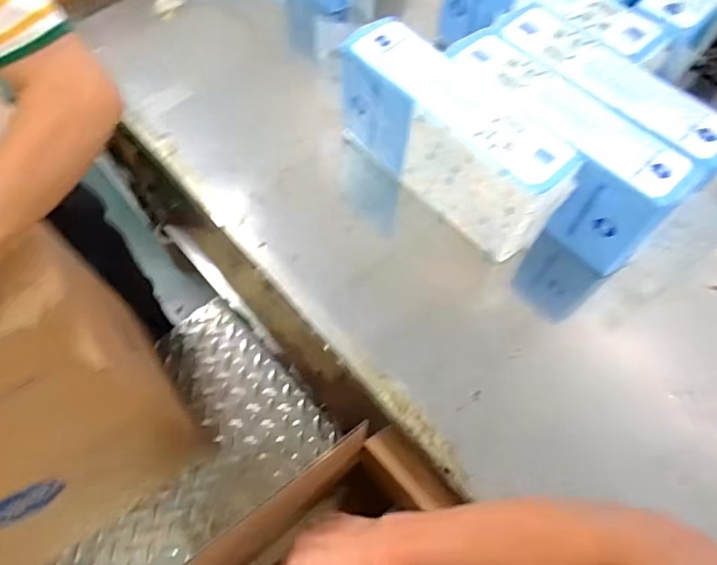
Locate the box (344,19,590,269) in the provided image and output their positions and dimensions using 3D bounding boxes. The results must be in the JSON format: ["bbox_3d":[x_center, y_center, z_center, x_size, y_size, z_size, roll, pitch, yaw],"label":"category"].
[{"bbox_3d":[0.120,-0.188,0.688,0.096,0.159,0.329,-38,70,-19],"label":"box"}]

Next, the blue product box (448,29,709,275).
[{"bbox_3d":[0.250,-0.178,0.673,0.090,0.151,0.330,-37,69,-18],"label":"blue product box"}]

